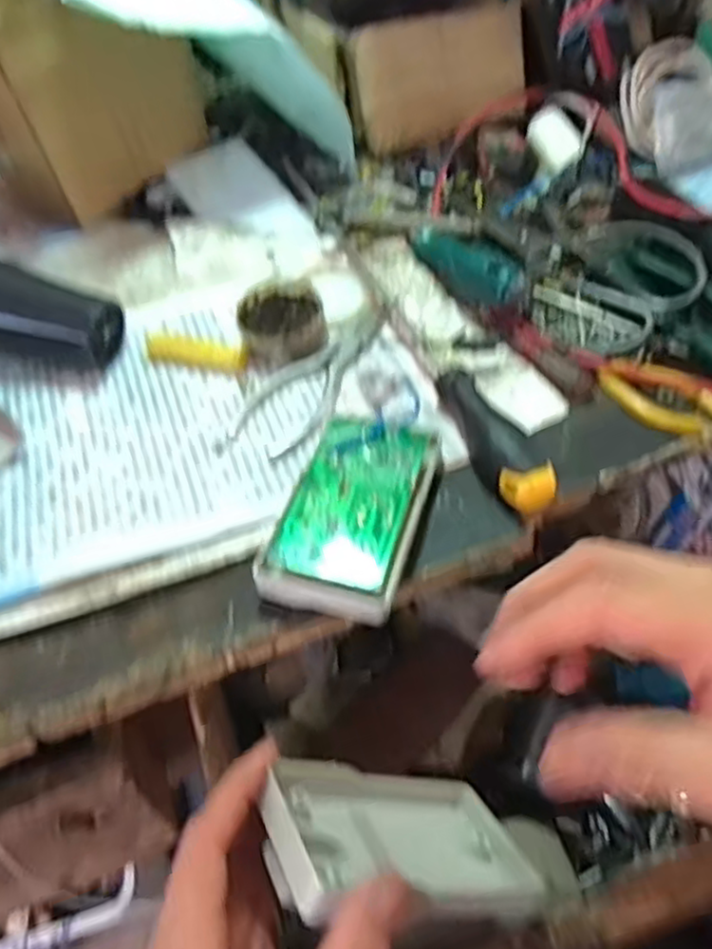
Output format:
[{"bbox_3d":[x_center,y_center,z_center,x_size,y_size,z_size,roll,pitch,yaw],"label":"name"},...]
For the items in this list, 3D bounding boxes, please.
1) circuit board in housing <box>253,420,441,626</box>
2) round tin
[{"bbox_3d":[0.000,0.020,0.356,0.061,0.023,0.107,14,50,14],"label":"circuit board in housing"},{"bbox_3d":[-0.047,-0.097,0.460,0.053,0.022,0.056,-3,51,3],"label":"round tin"}]

